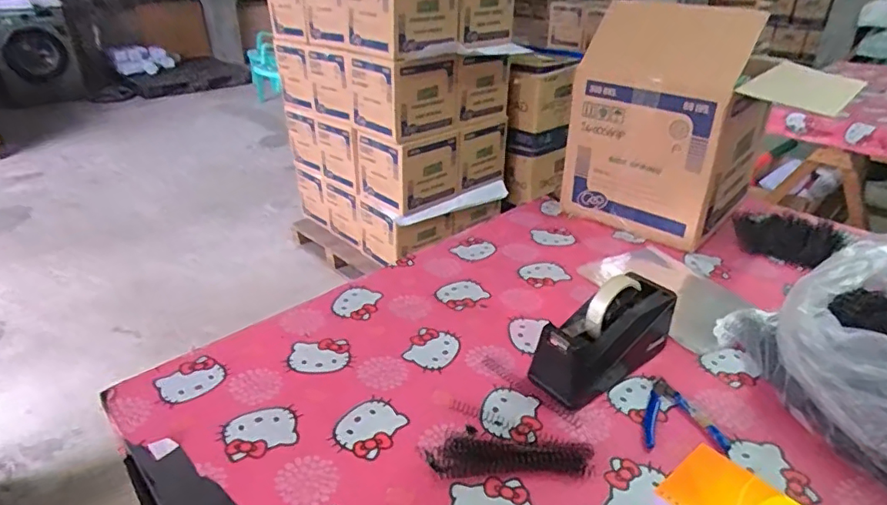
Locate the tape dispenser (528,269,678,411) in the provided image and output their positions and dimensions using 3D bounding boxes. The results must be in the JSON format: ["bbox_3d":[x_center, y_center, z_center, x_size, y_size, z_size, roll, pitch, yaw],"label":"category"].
[{"bbox_3d":[0.202,0.101,0.688,0.203,0.114,0.076,-21,35,-34],"label":"tape dispenser"}]

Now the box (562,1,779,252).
[{"bbox_3d":[0.430,-0.248,1.047,0.249,0.395,0.281,-25,37,-38],"label":"box"}]

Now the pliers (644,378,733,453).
[{"bbox_3d":[0.269,0.187,0.642,0.089,0.007,0.106,1,29,0],"label":"pliers"}]

